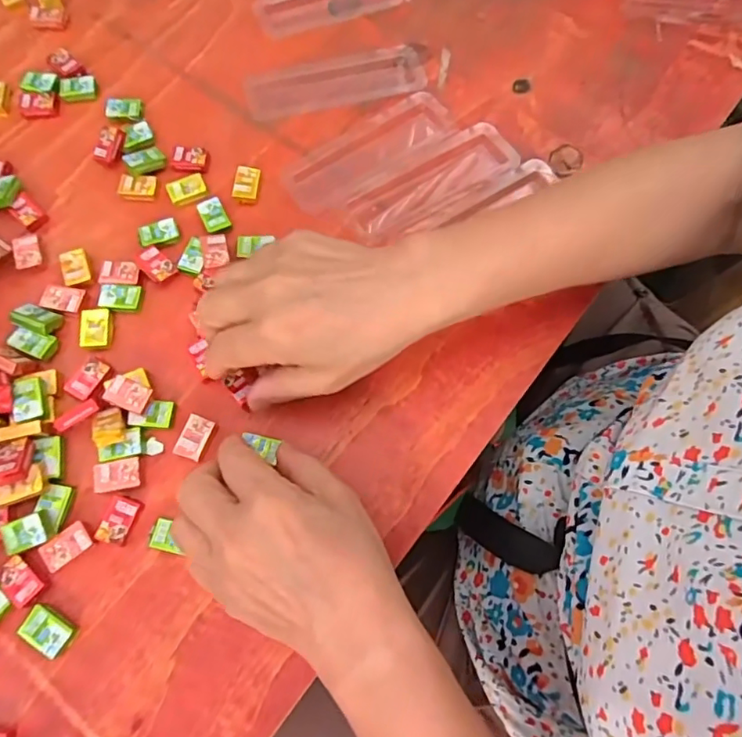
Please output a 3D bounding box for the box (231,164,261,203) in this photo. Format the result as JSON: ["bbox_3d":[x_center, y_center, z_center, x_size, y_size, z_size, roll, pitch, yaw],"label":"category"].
[{"bbox_3d":[-0.089,-0.132,0.384,0.017,0.008,0.027,5,71,0],"label":"box"}]

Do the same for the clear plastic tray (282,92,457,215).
[{"bbox_3d":[-0.002,-0.163,0.400,0.138,0.007,0.049,-36,76,-13],"label":"clear plastic tray"}]

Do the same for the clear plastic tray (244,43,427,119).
[{"bbox_3d":[-0.025,-0.225,0.421,0.142,0.005,0.048,-15,72,-7],"label":"clear plastic tray"}]

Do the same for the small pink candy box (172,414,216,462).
[{"bbox_3d":[-0.106,0.041,0.321,0.017,0.008,0.025,20,71,5],"label":"small pink candy box"}]

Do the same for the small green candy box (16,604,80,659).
[{"bbox_3d":[-0.171,0.139,0.284,0.027,0.008,0.018,33,73,9],"label":"small green candy box"}]

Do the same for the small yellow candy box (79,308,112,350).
[{"bbox_3d":[-0.175,-0.025,0.341,0.019,0.006,0.026,-7,71,-5],"label":"small yellow candy box"}]

